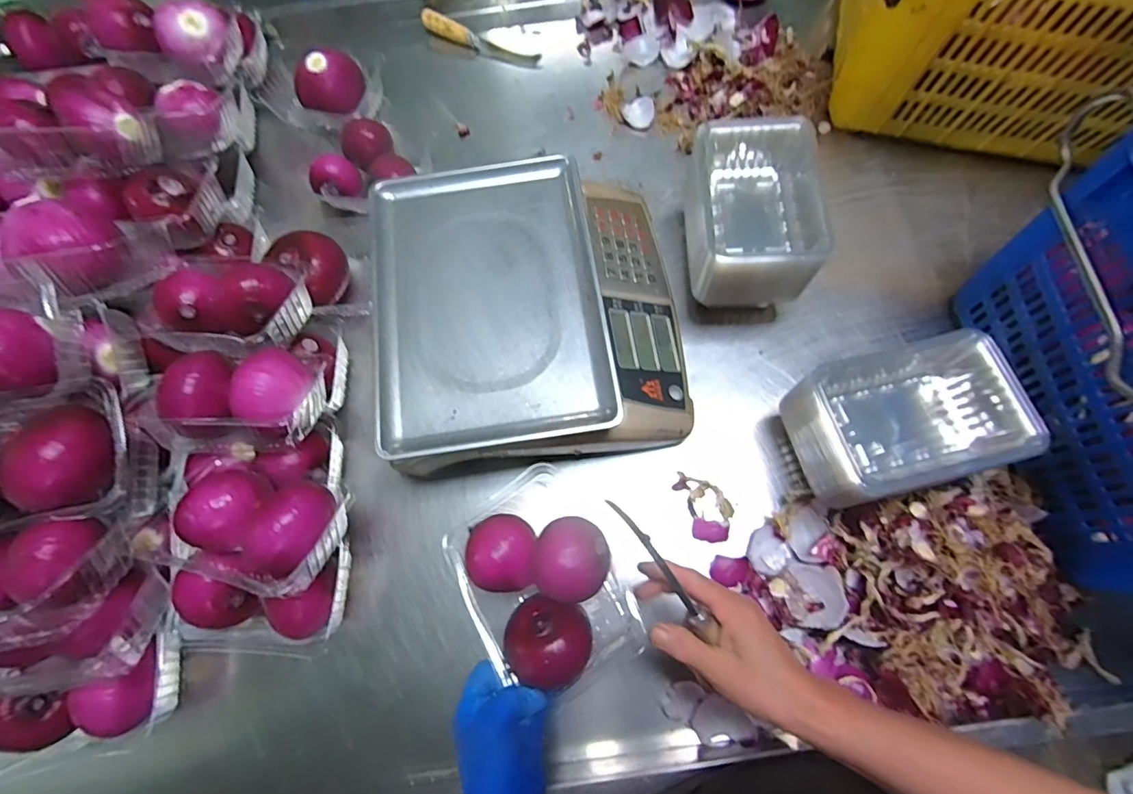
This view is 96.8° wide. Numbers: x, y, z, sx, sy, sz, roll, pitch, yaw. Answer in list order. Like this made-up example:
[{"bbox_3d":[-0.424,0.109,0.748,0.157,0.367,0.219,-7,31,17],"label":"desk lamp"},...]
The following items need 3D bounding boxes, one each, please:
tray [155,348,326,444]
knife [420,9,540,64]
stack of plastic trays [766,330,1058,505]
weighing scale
[{"bbox_3d":[-0.338,-0.002,0.527,0.141,0.069,0.095,0,73,2],"label":"tray"},{"bbox_3d":[-0.133,-0.553,0.776,0.193,0.029,0.026,20,74,8],"label":"knife"},{"bbox_3d":[0.331,0.022,0.501,0.190,0.103,0.134,-16,73,-3],"label":"stack of plastic trays"},{"bbox_3d":[-0.039,-0.099,0.584,0.331,0.108,0.341,-9,73,-1],"label":"weighing scale"}]

